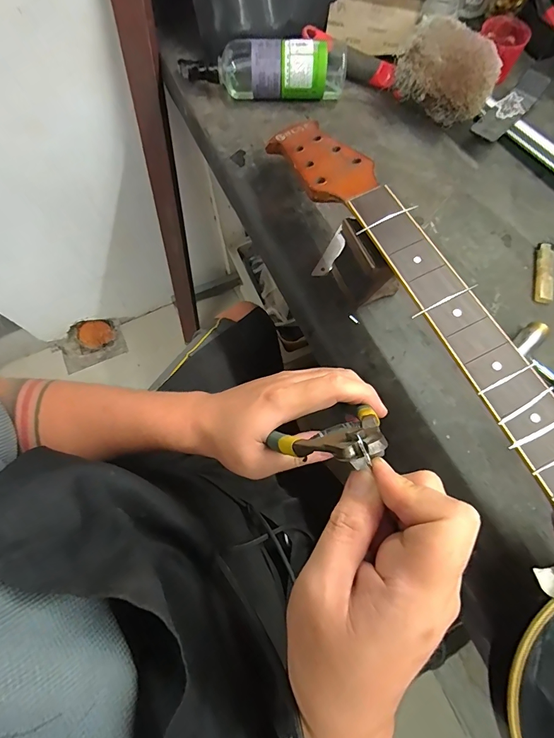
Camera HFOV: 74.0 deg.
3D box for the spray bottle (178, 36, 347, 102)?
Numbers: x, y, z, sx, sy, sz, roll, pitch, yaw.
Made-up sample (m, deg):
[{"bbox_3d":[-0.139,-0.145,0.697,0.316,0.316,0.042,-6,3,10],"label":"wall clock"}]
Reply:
[{"bbox_3d":[-0.020,-0.415,0.511,0.227,0.065,0.057,-1,72,1],"label":"spray bottle"}]

